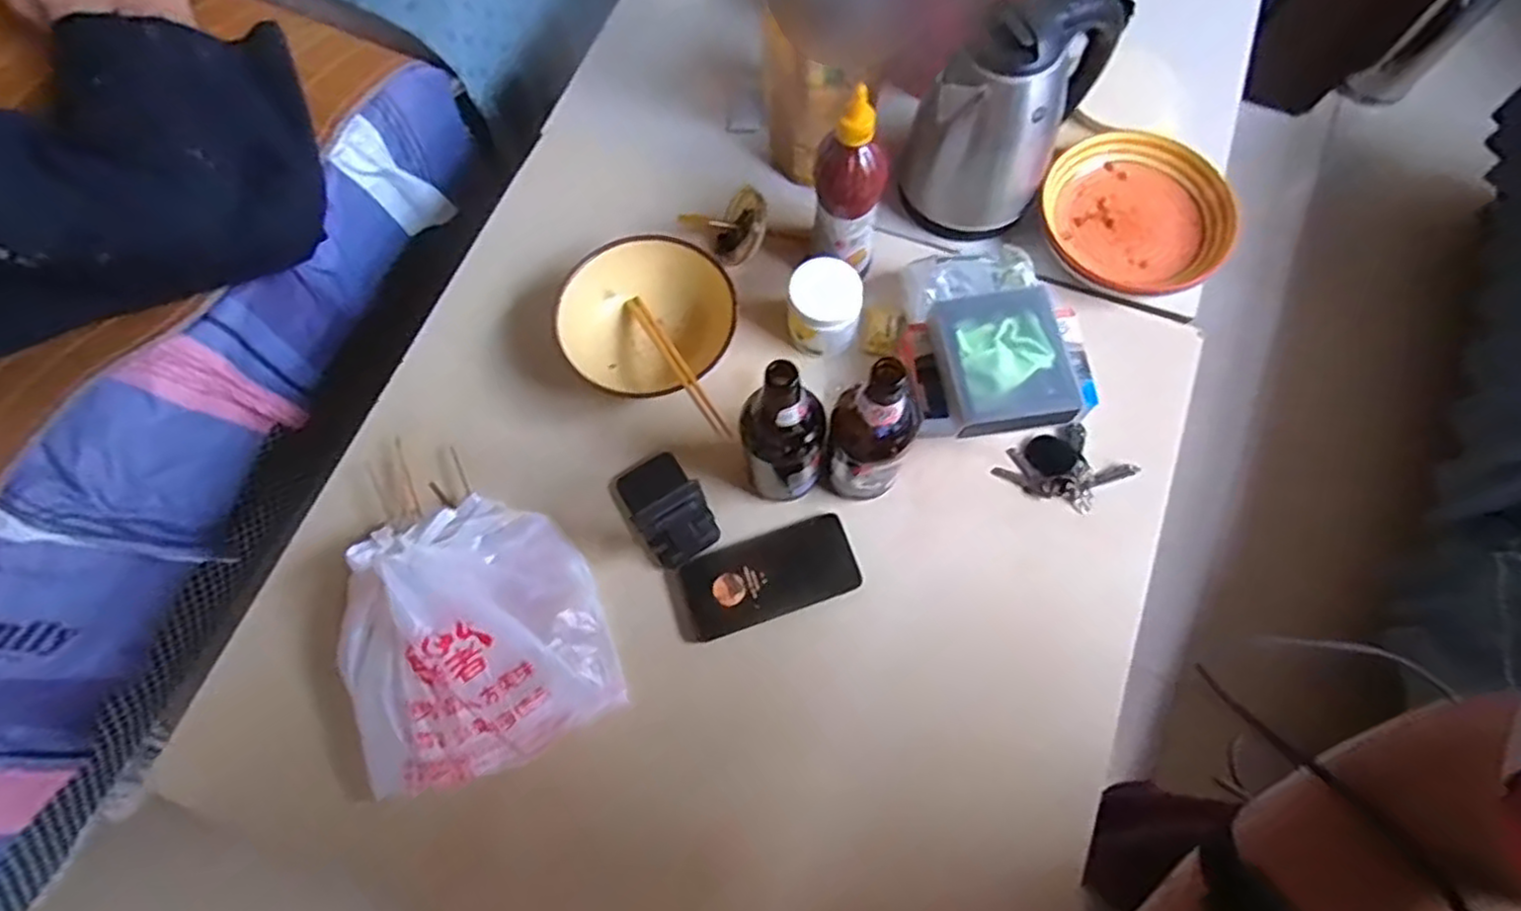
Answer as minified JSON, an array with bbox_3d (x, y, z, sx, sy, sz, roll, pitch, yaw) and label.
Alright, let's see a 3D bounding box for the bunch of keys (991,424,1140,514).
[{"bbox_3d":[0.305,0.013,0.711,0.107,0.017,0.086,36,76,13],"label":"bunch of keys"}]

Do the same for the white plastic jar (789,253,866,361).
[{"bbox_3d":[0.066,-0.151,0.733,0.070,0.078,0.067,-1,71,2],"label":"white plastic jar"}]

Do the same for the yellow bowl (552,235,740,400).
[{"bbox_3d":[-0.115,-0.135,0.732,0.169,0.067,0.171,-1,71,2],"label":"yellow bowl"}]

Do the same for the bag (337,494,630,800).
[{"bbox_3d":[-0.259,0.159,0.631,0.217,0.109,0.224,-22,72,-6],"label":"bag"}]

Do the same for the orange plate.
[{"bbox_3d":[0.406,-0.259,0.792,0.185,0.051,0.192,-38,74,-11],"label":"orange plate"}]

